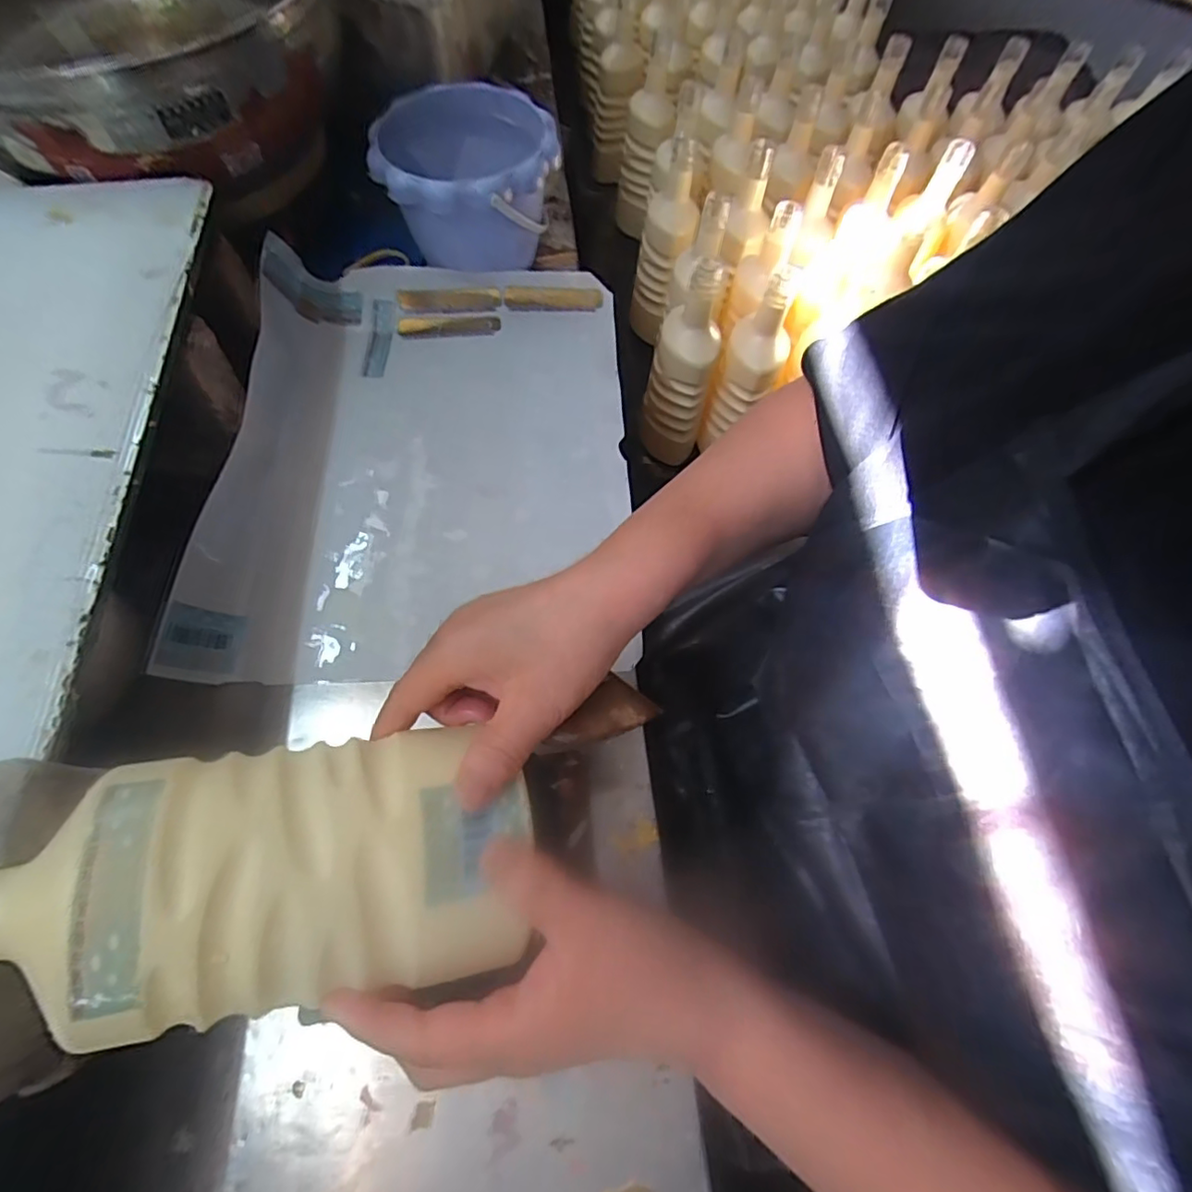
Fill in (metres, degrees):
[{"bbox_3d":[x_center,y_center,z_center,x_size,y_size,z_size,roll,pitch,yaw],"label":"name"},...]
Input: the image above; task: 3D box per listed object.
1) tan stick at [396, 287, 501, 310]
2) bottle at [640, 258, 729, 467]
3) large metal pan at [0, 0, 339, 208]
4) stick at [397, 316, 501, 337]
[{"bbox_3d":[-0.131,-0.265,0.530,0.089,0.016,0.017,-3,66,-2],"label":"tan stick"},{"bbox_3d":[0.100,-0.259,0.675,0.073,0.245,0.063,18,64,4],"label":"bottle"},{"bbox_3d":[-0.341,-0.434,0.456,0.283,0.100,0.309,17,64,4],"label":"large metal pan"},{"bbox_3d":[-0.137,-0.251,0.549,0.093,0.006,0.017,-4,66,-3],"label":"stick"}]

